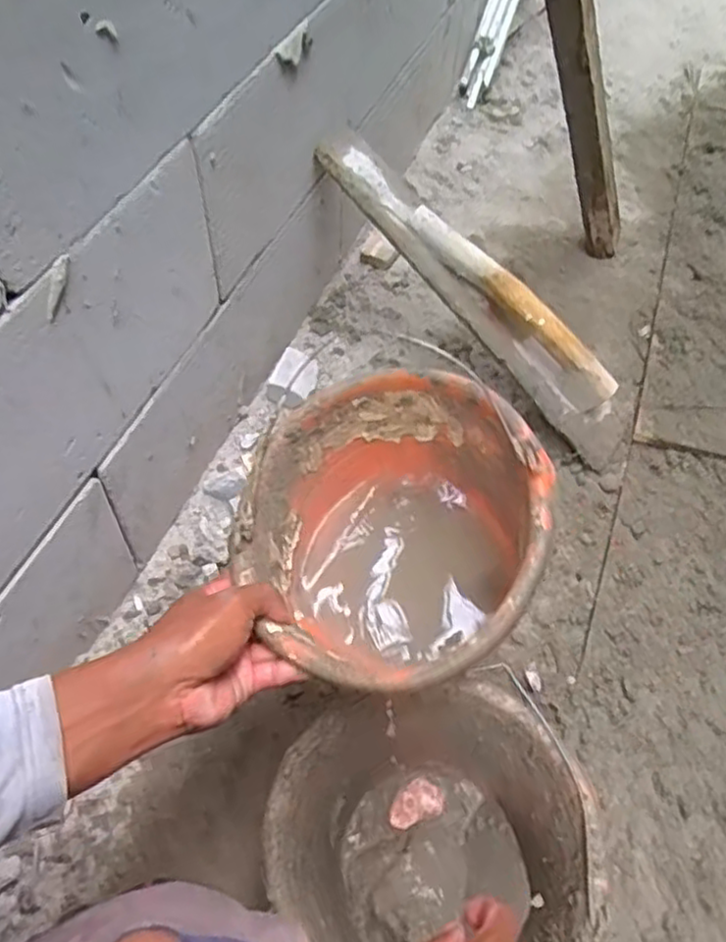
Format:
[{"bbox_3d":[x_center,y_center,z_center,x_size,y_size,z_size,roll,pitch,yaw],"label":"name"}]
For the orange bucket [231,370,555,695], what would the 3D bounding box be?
[{"bbox_3d":[0.018,0.060,0.559,0.213,0.184,0.243,10,54,6],"label":"orange bucket"}]

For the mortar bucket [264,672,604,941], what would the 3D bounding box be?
[{"bbox_3d":[0.051,0.319,0.600,0.239,0.166,0.216,-11,55,-9],"label":"mortar bucket"}]

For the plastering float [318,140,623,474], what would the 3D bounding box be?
[{"bbox_3d":[0.153,-0.225,0.915,0.544,0.083,0.074,45,61,-5],"label":"plastering float"}]

